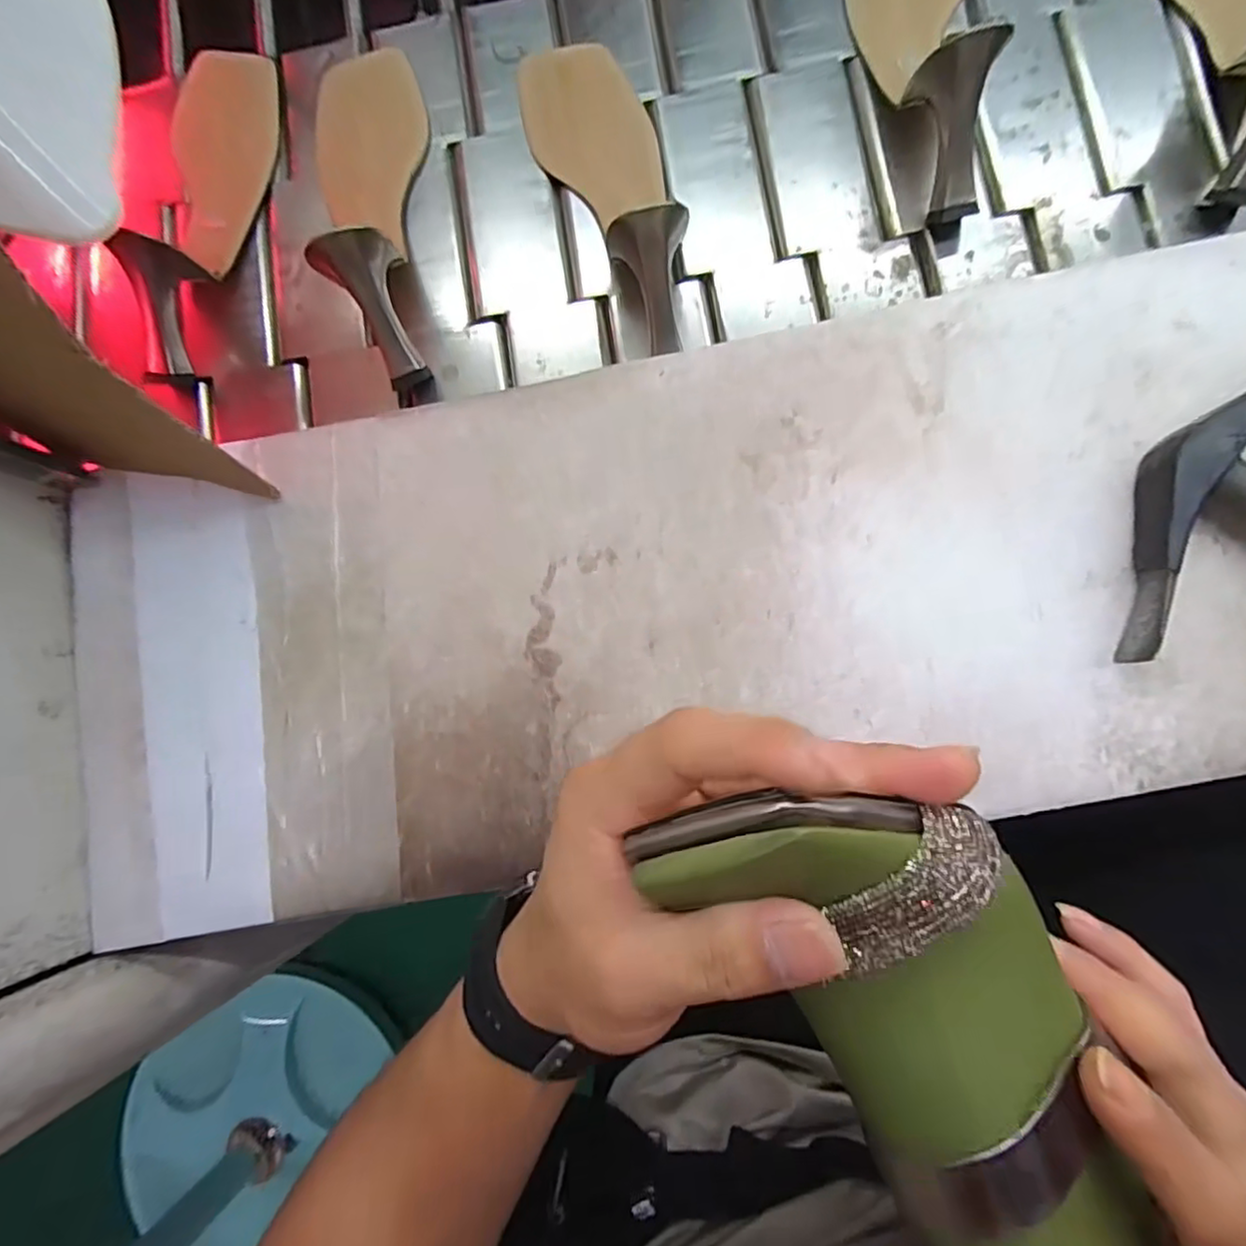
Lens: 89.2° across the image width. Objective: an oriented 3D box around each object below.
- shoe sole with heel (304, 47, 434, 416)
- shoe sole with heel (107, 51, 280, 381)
[{"bbox_3d":[-0.157,-0.262,0.373,0.074,0.072,0.248,-9,82,3],"label":"shoe sole with heel"},{"bbox_3d":[-0.262,-0.271,0.388,0.070,0.053,0.239,-4,82,3],"label":"shoe sole with heel"}]

